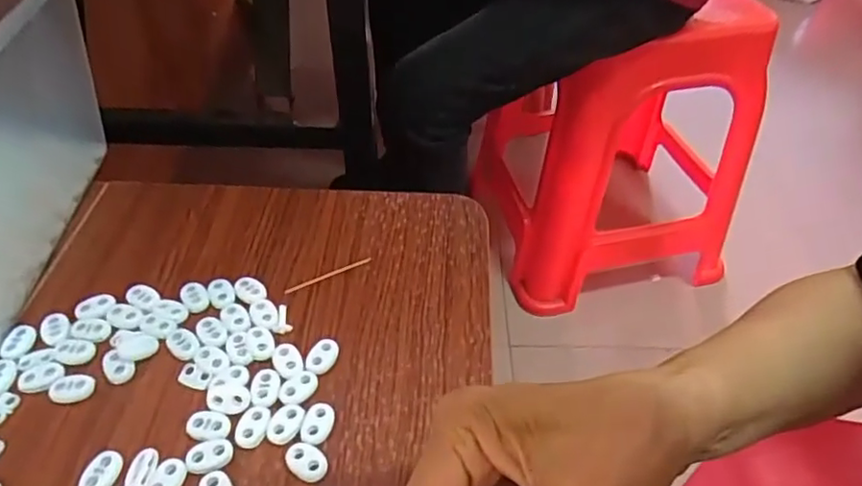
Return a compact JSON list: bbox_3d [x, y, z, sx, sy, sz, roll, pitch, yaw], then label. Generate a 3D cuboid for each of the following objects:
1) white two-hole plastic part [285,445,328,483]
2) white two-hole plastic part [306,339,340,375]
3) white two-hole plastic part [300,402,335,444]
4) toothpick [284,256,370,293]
[{"bbox_3d":[-0.063,0.110,0.301,0.023,0.004,0.016,24,49,19],"label":"white two-hole plastic part"},{"bbox_3d":[-0.062,0.066,0.344,0.015,0.007,0.023,18,47,14],"label":"white two-hole plastic part"},{"bbox_3d":[-0.060,0.095,0.315,0.016,0.004,0.022,9,45,6],"label":"white two-hole plastic part"},{"bbox_3d":[-0.067,0.020,0.392,0.060,0.004,0.004,-21,50,-22],"label":"toothpick"}]

